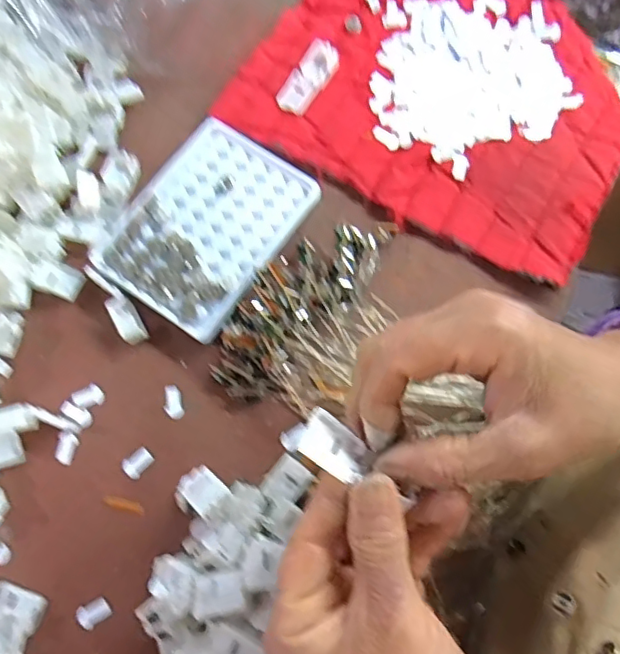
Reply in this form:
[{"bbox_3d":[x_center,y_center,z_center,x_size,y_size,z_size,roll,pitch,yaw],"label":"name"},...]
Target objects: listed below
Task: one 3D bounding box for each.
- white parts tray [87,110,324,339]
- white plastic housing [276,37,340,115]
[{"bbox_3d":[-0.068,-0.068,0.382,0.099,0.009,0.131,33,76,10],"label":"white parts tray"},{"bbox_3d":[-0.001,-0.180,0.416,0.024,0.011,0.058,33,76,10],"label":"white plastic housing"}]

